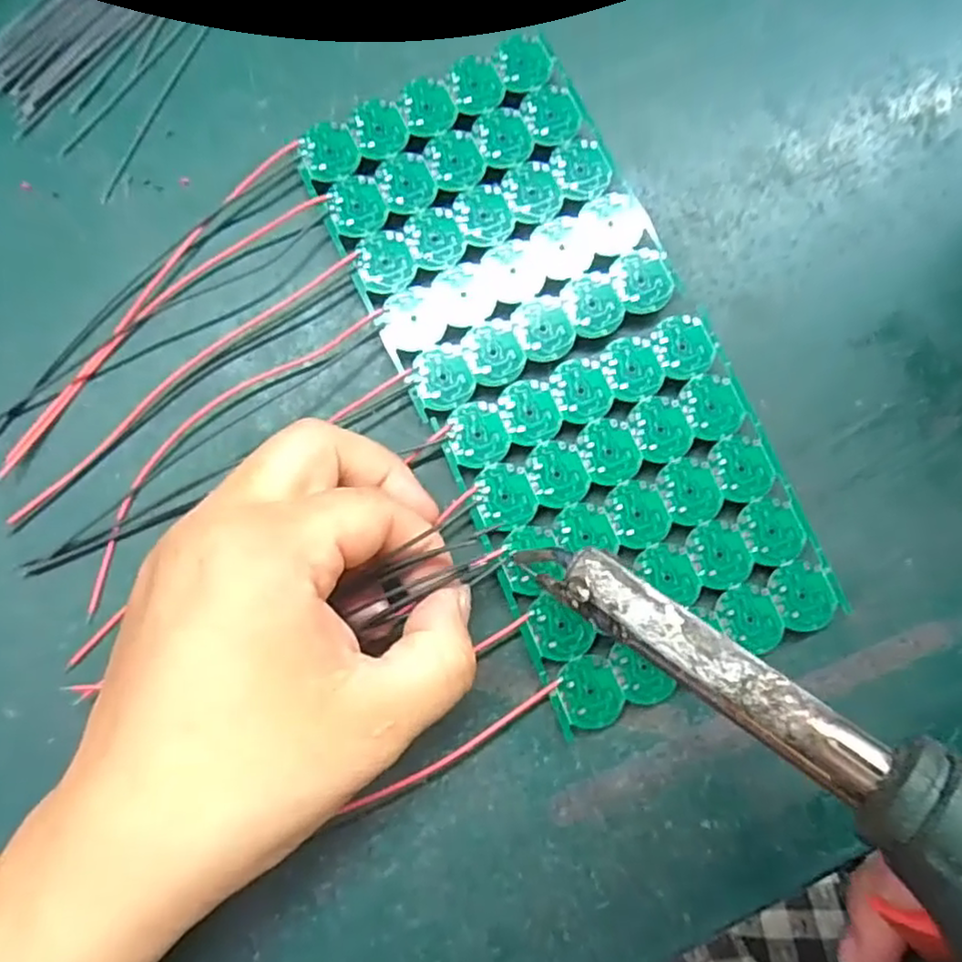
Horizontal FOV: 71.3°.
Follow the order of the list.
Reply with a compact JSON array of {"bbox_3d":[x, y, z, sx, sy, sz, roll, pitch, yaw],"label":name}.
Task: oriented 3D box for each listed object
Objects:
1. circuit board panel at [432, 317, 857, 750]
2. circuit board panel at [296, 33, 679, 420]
[{"bbox_3d":[0.049,0.010,0.210,0.095,0.004,0.106,-22,84,-3],"label":"circuit board panel"},{"bbox_3d":[0.001,-0.088,0.226,0.094,0.007,0.106,-26,84,-4],"label":"circuit board panel"}]

